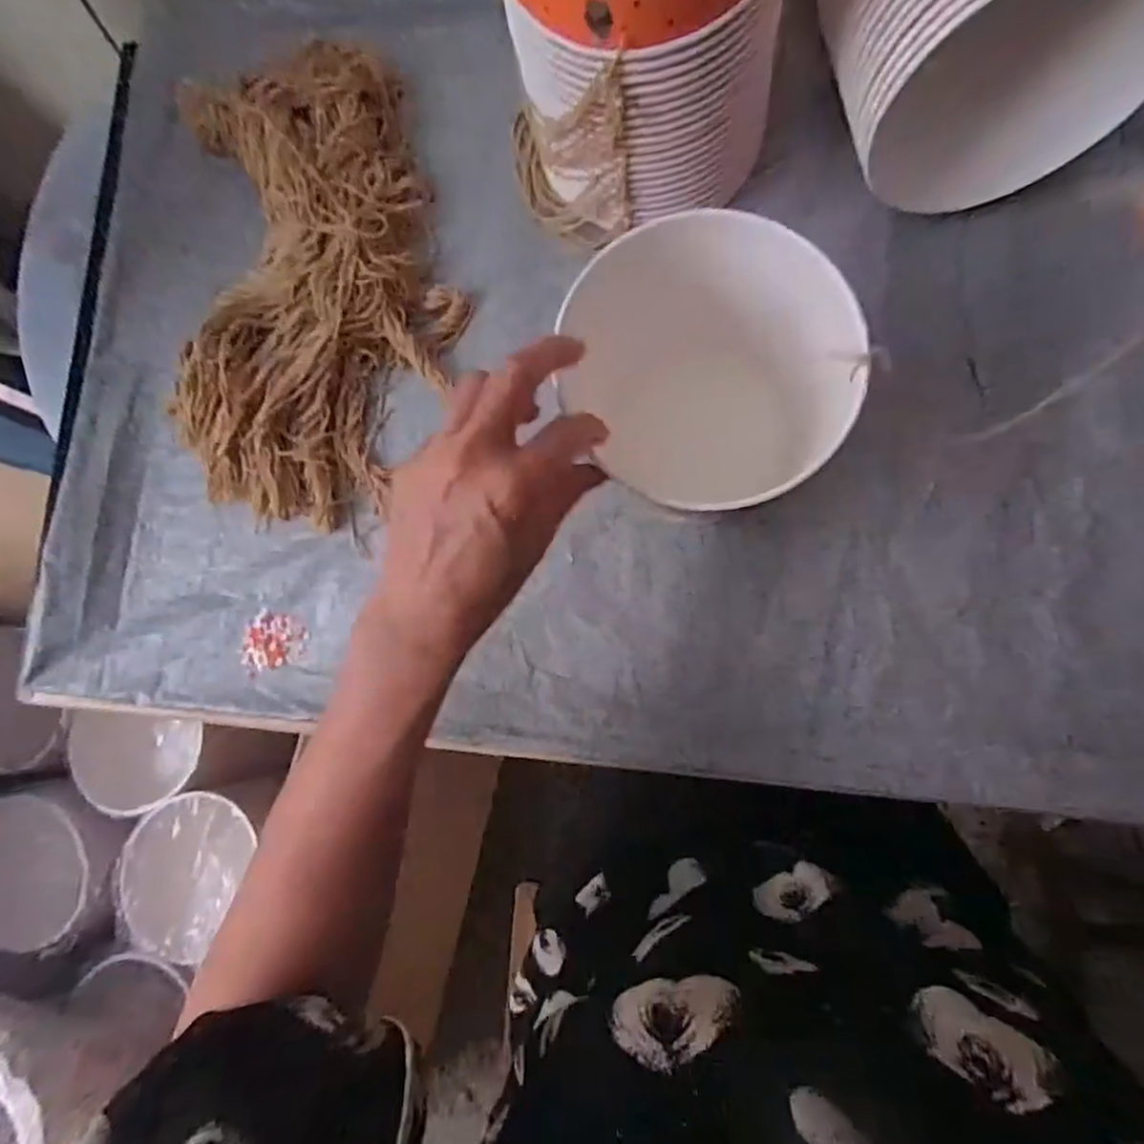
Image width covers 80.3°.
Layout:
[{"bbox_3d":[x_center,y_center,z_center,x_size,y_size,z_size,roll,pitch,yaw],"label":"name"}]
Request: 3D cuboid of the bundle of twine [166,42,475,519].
[{"bbox_3d":[-0.205,-0.239,0.531,0.234,0.042,0.400,-2,81,9],"label":"bundle of twine"}]

